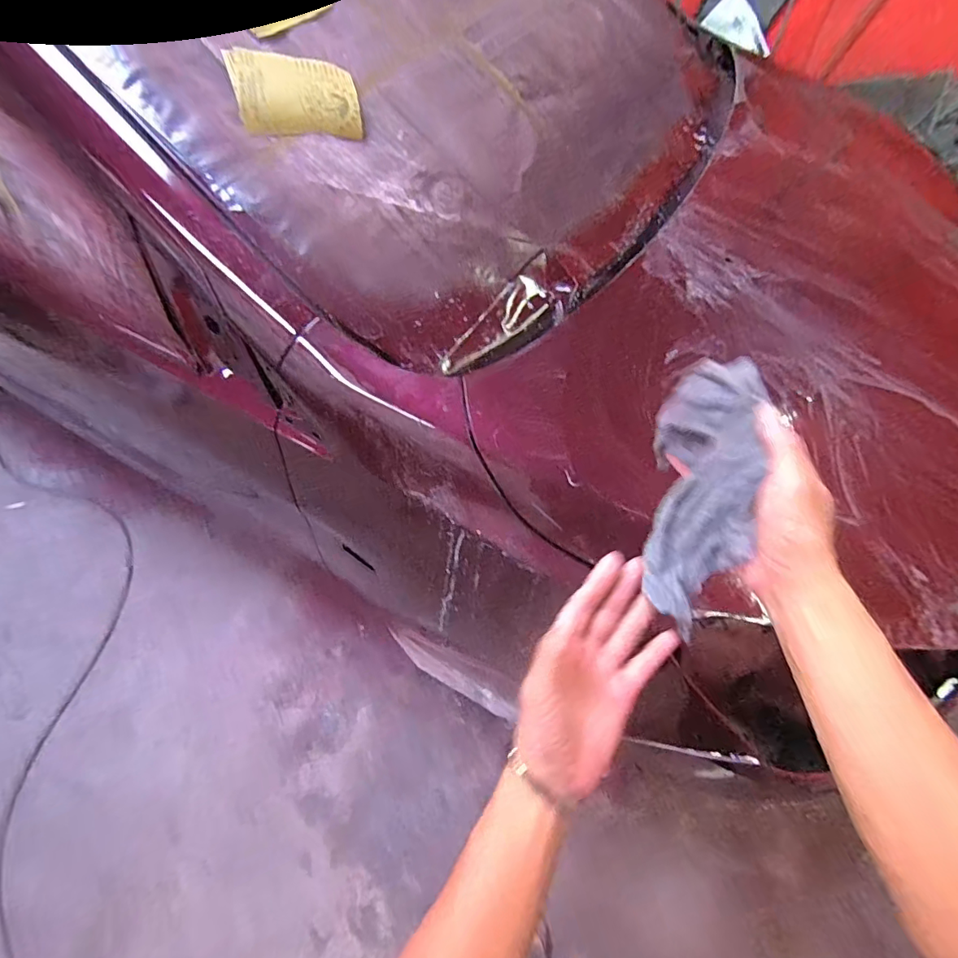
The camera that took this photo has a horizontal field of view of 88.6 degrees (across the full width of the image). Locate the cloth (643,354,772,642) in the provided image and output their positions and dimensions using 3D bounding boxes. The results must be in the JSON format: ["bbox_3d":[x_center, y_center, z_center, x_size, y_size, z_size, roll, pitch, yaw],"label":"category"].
[{"bbox_3d":[0.188,0.011,0.424,0.066,0.087,0.219,9,90,7],"label":"cloth"}]

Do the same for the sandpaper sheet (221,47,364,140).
[{"bbox_3d":[-0.214,-0.456,0.579,0.137,0.014,0.096,-16,92,-21],"label":"sandpaper sheet"}]

